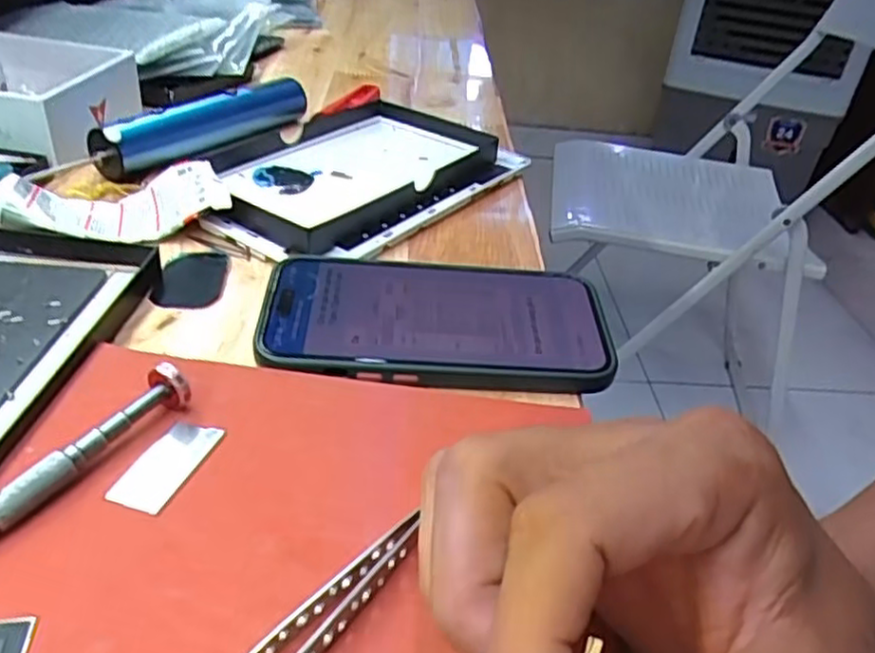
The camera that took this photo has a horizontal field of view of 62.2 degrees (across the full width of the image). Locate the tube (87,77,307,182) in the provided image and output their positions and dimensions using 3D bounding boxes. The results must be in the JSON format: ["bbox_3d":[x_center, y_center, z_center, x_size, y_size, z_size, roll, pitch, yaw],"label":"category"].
[{"bbox_3d":[-0.139,-0.129,0.450,0.149,0.030,0.023,-26,46,-36],"label":"tube"}]

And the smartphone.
[{"bbox_3d":[0.000,-0.003,0.315,0.145,0.013,0.072,5,34,-3],"label":"smartphone"}]

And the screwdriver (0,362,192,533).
[{"bbox_3d":[-0.124,0.049,0.216,0.012,0.017,0.119,24,38,23],"label":"screwdriver"}]

